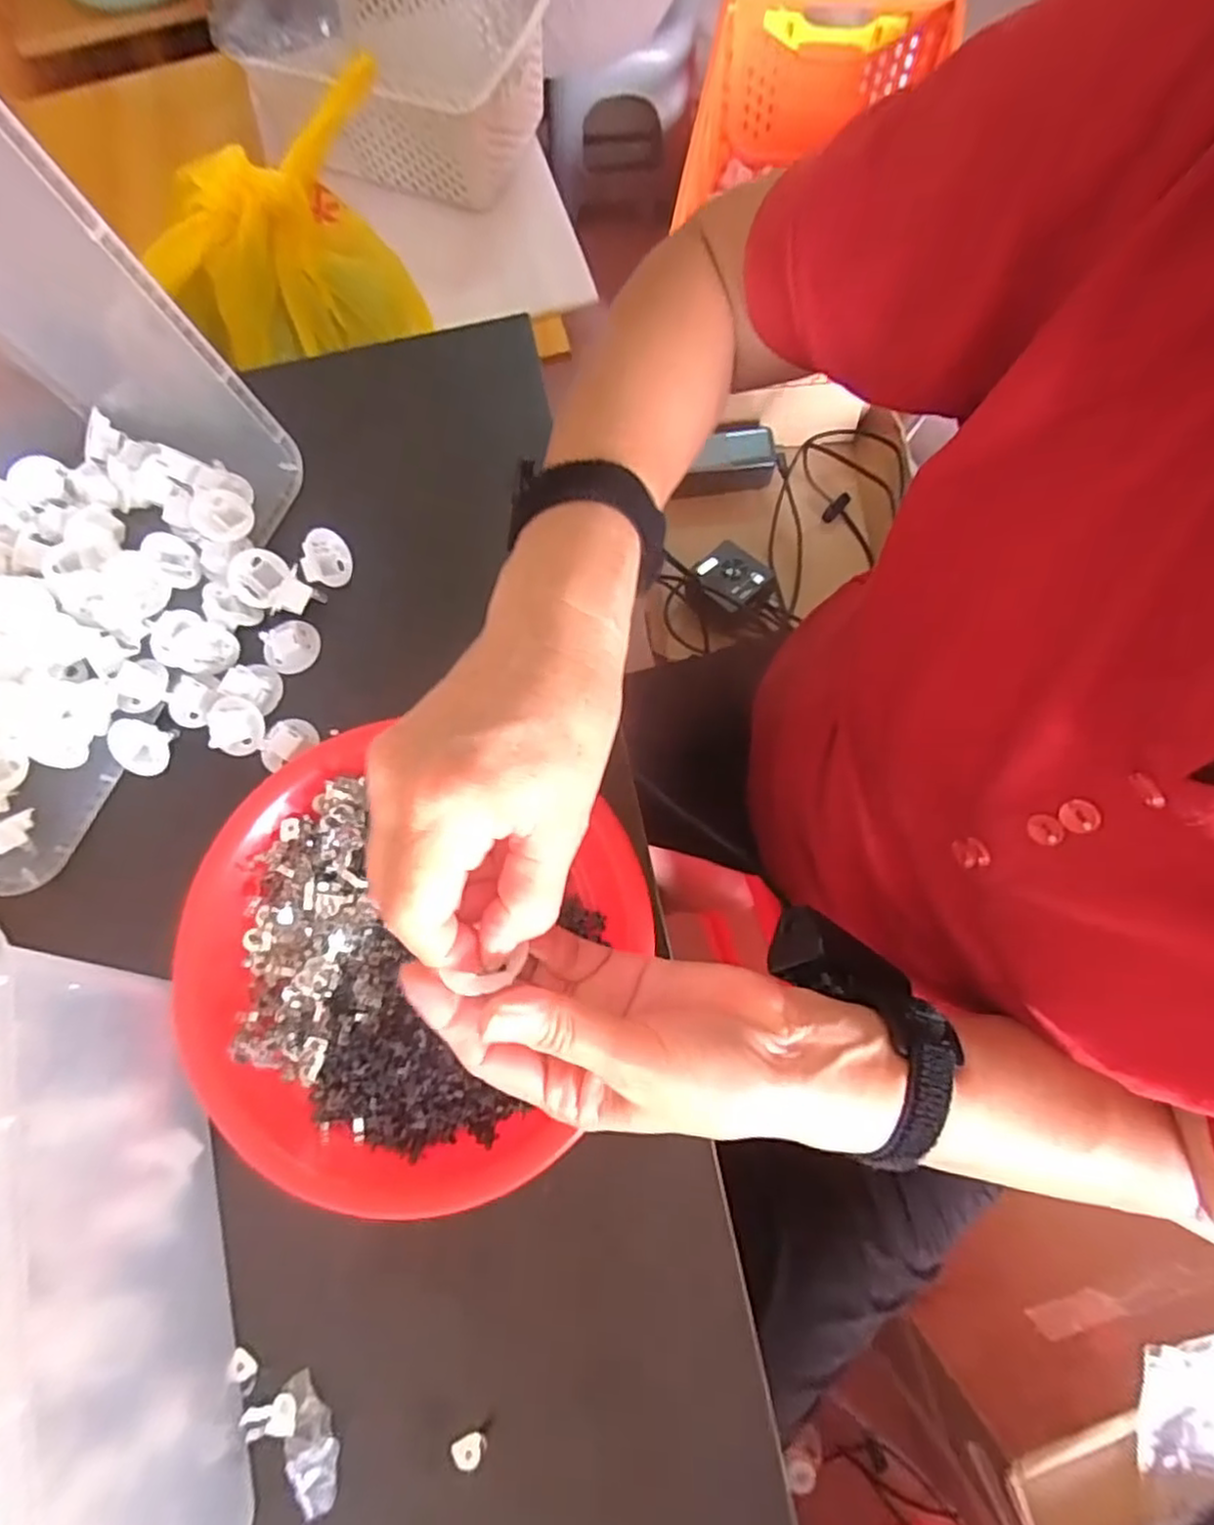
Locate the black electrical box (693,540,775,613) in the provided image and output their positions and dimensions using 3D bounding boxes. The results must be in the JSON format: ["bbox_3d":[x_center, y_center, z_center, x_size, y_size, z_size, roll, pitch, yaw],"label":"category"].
[{"bbox_3d":[0.142,-0.212,0.799,0.079,0.022,0.067,44,80,12],"label":"black electrical box"}]

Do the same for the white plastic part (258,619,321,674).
[{"bbox_3d":[-0.185,-0.070,0.405,0.027,0.021,0.031,15,76,6],"label":"white plastic part"}]

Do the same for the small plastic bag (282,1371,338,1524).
[{"bbox_3d":[-0.131,0.303,0.306,0.020,0.013,0.054,-16,75,-3],"label":"small plastic bag"}]

